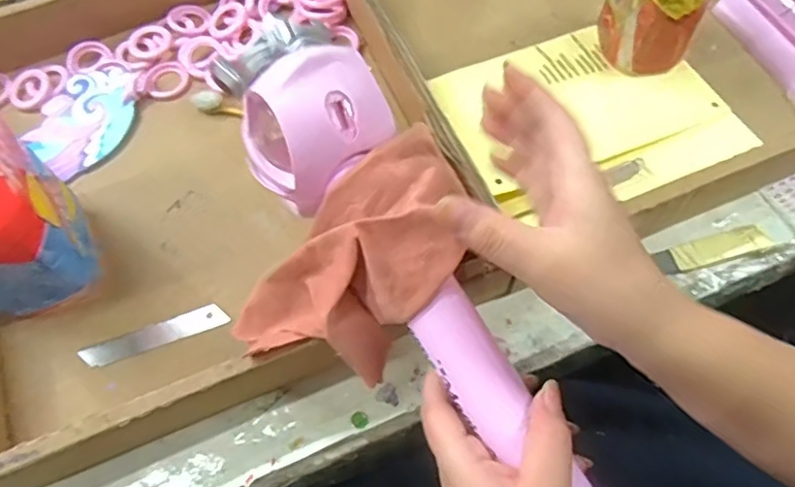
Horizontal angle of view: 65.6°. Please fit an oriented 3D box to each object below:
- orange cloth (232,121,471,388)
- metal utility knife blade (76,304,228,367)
[{"bbox_3d":[-0.014,0.007,0.349,0.084,0.067,0.158,40,74,18],"label":"orange cloth"},{"bbox_3d":[-0.166,0.063,0.423,0.099,0.004,0.018,-18,59,-5],"label":"metal utility knife blade"}]

